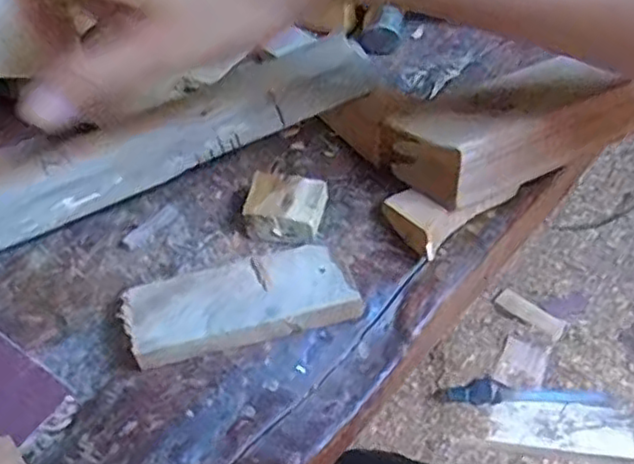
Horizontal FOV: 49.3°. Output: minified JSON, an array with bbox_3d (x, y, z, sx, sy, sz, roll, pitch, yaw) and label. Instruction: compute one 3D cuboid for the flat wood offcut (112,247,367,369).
[{"bbox_3d":[-0.034,0.033,0.315,0.100,0.015,0.043,-14,47,-10],"label":"flat wood offcut"}]

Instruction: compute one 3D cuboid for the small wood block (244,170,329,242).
[{"bbox_3d":[-0.015,-0.013,0.352,0.038,0.016,0.033,6,47,9],"label":"small wood block"}]

